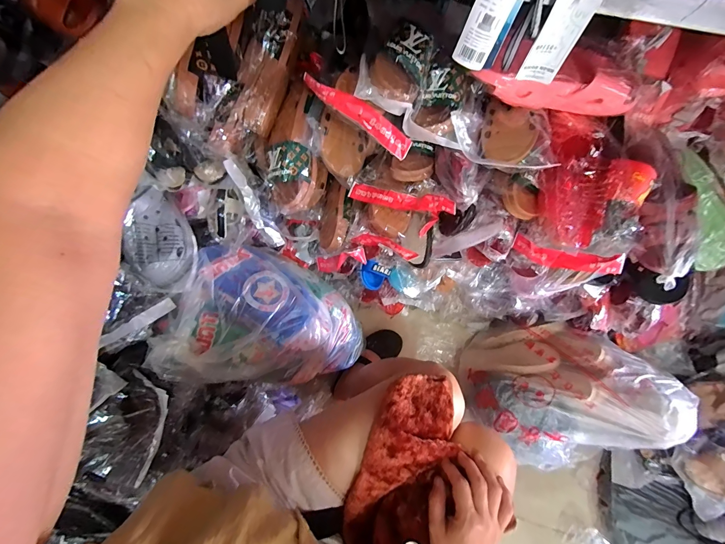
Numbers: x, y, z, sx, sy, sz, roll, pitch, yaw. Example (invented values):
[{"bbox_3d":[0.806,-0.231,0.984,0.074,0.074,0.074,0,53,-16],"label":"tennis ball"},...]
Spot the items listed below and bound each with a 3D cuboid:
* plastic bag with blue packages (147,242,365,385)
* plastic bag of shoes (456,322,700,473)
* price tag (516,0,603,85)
[{"bbox_3d":[-0.171,0.091,0.712,0.464,0.190,0.290,12,64,-28],"label":"plastic bag with blue packages"},{"bbox_3d":[0.471,0.284,0.751,0.411,0.200,0.313,5,70,0],"label":"plastic bag of shoes"},{"bbox_3d":[0.205,-0.244,0.340,0.041,0.091,0.005,11,72,3],"label":"price tag"}]

